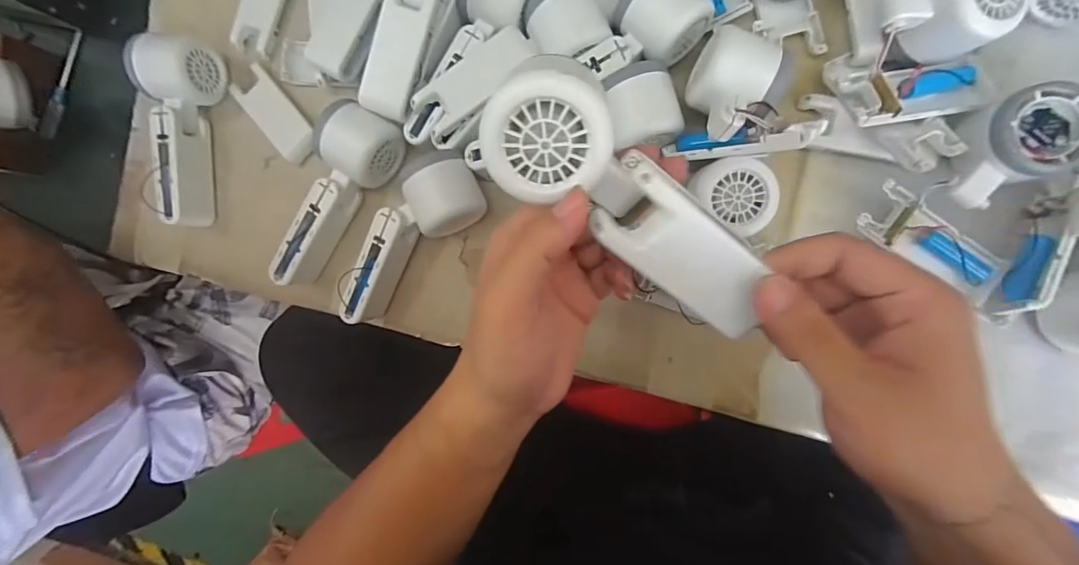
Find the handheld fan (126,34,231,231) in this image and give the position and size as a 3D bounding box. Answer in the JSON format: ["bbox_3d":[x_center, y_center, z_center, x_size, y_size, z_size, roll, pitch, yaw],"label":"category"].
[{"bbox_3d":[-0.335,-0.137,0.419,0.050,0.055,0.160,9,92,8],"label":"handheld fan"}]

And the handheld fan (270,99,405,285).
[{"bbox_3d":[-0.175,-0.067,0.395,0.061,0.052,0.166,29,95,7],"label":"handheld fan"}]

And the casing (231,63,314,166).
[{"bbox_3d":[-0.243,-0.154,0.422,0.040,0.011,0.094,-41,85,7],"label":"casing"}]

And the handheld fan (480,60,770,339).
[{"bbox_3d":[0.041,-0.032,0.210,0.150,0.039,0.052,39,97,-10],"label":"handheld fan"}]

